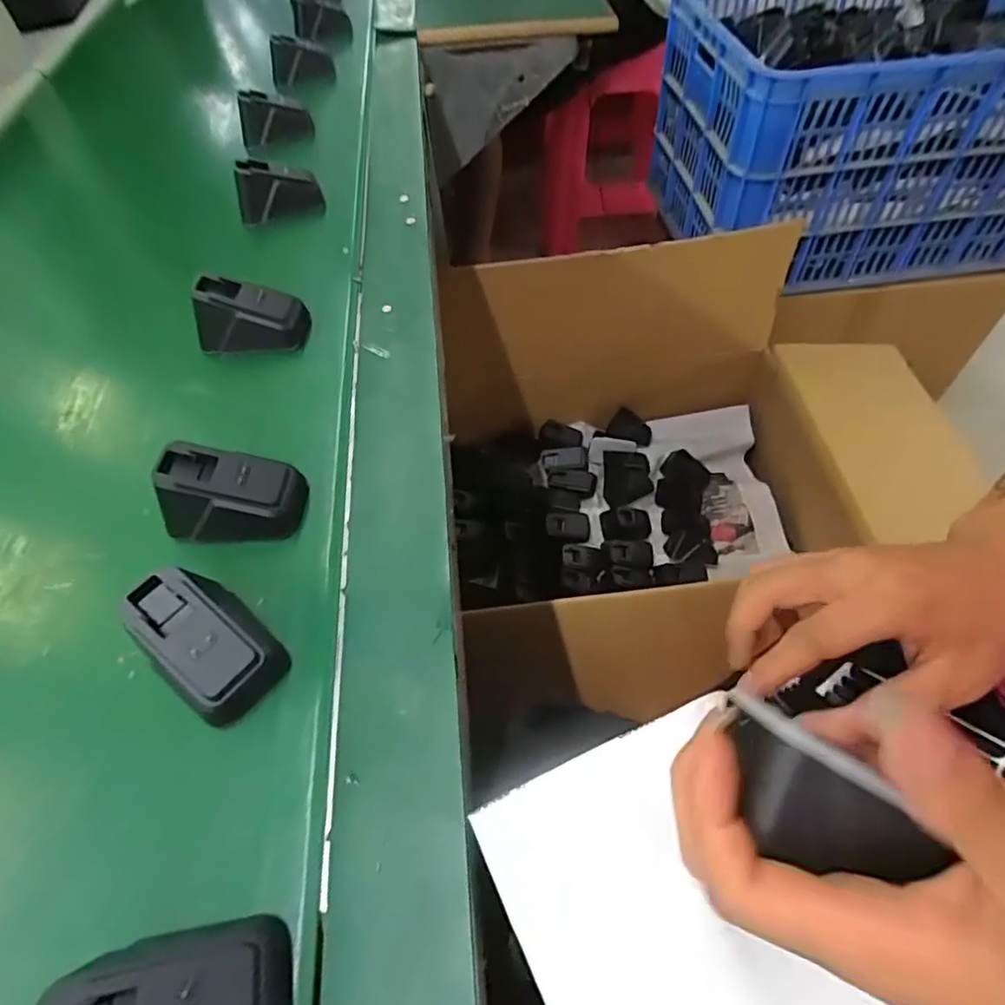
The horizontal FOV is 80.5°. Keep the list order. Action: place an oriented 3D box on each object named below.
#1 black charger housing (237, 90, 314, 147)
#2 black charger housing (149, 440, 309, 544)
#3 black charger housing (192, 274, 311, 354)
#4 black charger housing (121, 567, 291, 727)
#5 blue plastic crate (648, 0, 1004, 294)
[{"bbox_3d":[-0.225,-0.380,0.582,0.066,0.039,0.032,-11,55,-3],"label":"black charger housing"},{"bbox_3d":[-0.139,-0.005,0.306,0.068,0.042,0.036,-2,55,2],"label":"black charger housing"},{"bbox_3d":[-0.170,-0.126,0.395,0.065,0.042,0.032,-2,55,2],"label":"black charger housing"},{"bbox_3d":[-0.130,0.061,0.259,0.062,0.036,0.044,37,65,25],"label":"black charger housing"},{"bbox_3d":[0.560,-0.579,0.891,0.581,0.286,0.413,-3,55,2],"label":"blue plastic crate"}]

